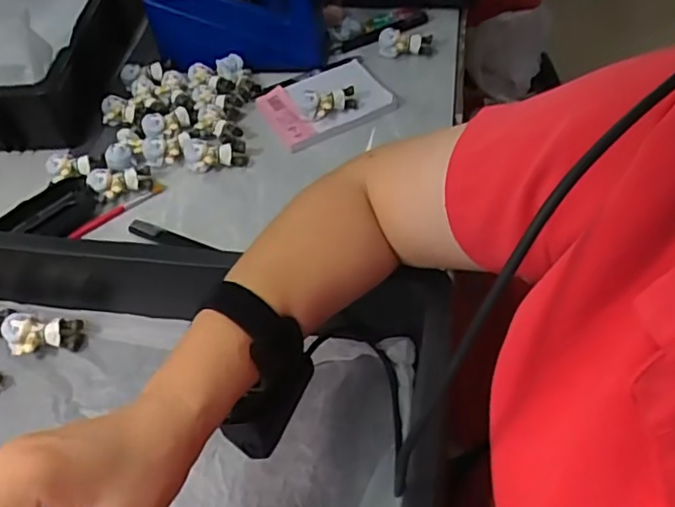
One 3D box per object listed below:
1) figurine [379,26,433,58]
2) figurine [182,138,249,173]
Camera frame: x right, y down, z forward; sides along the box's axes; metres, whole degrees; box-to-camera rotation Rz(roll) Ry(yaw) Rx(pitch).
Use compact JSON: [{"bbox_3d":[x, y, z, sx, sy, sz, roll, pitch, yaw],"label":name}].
[{"bbox_3d":[0.076,-0.234,0.662,0.059,0.026,0.025,-4,51,2],"label":"figurine"},{"bbox_3d":[-0.127,-0.101,0.618,0.066,0.026,0.032,-3,51,4],"label":"figurine"}]

